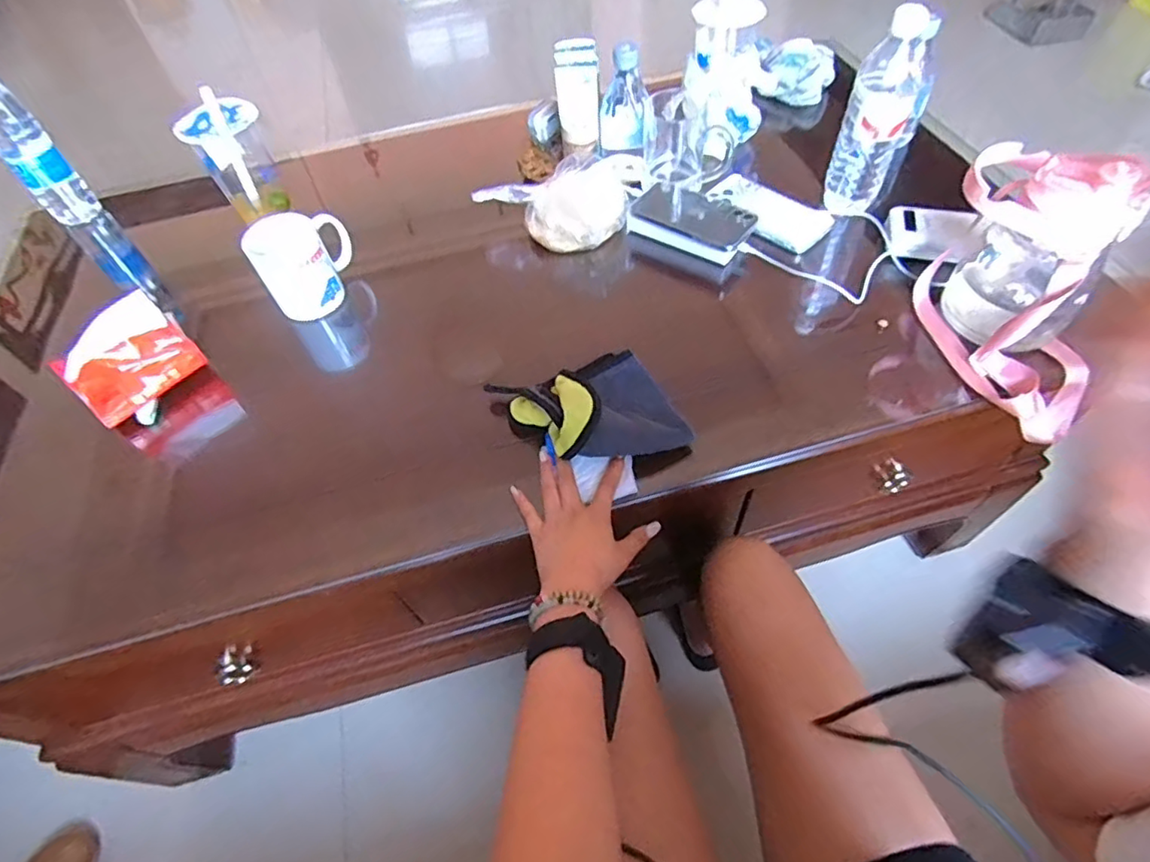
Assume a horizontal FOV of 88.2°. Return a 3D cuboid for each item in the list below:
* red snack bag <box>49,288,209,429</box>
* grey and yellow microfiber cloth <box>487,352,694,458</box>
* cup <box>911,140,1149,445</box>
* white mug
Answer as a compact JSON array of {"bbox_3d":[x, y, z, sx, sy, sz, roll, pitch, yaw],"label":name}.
[{"bbox_3d":[-0.483,-0.079,0.642,0.056,0.082,0.117,31,62,24],"label":"red snack bag"},{"bbox_3d":[0.014,-0.030,0.594,0.152,0.045,0.148,-24,56,-12],"label":"grey and yellow microfiber cloth"},{"bbox_3d":[0.449,-0.144,0.574,0.103,0.199,0.214,-16,55,-7],"label":"cup"},{"bbox_3d":[-0.323,-0.205,0.716,0.110,0.103,0.072,-26,57,-14],"label":"white mug"}]

